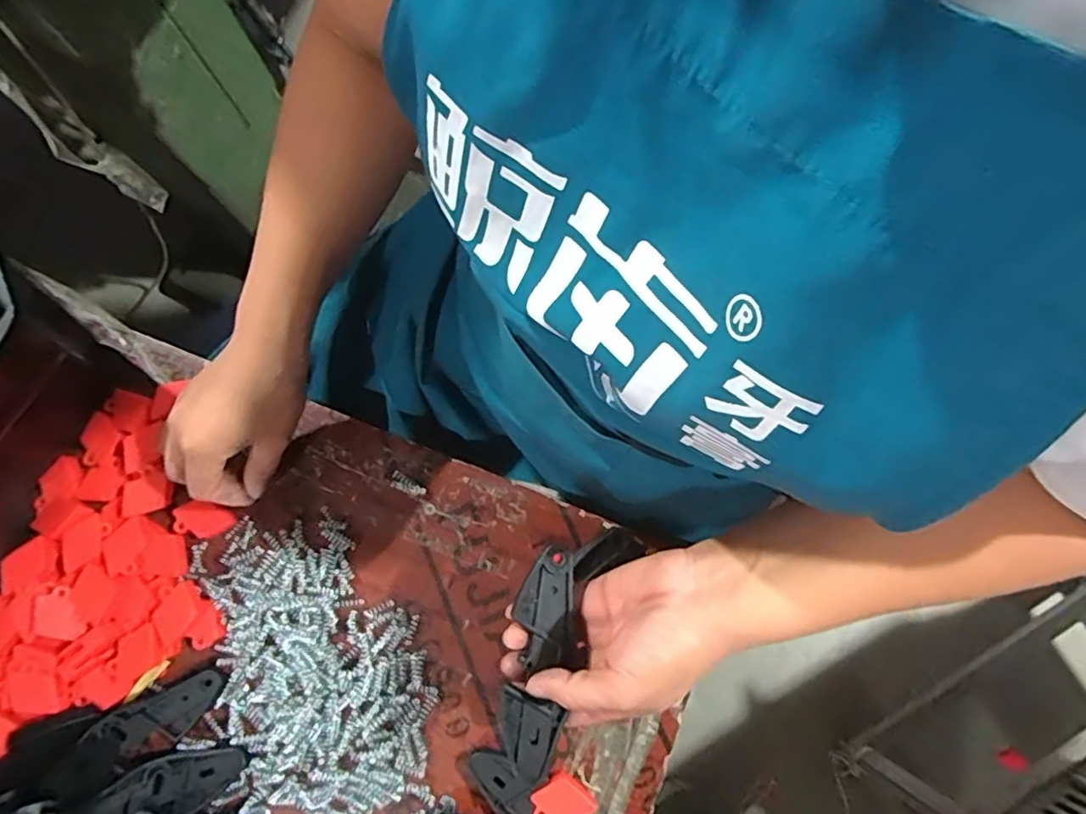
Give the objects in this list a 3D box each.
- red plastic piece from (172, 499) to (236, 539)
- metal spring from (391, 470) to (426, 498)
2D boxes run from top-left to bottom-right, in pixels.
[{"bbox_3d":[-0.261,0.088,0.448,0.044,0.008,0.024,9,78,3],"label":"red plastic piece"},{"bbox_3d":[-0.106,0.062,0.453,0.028,0.009,0.013,34,80,8],"label":"metal spring"}]

